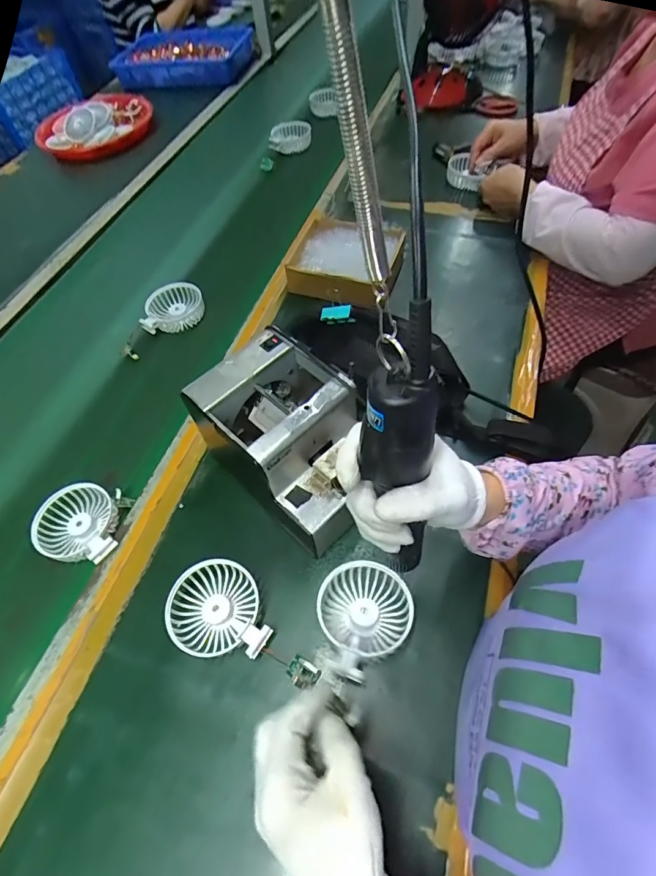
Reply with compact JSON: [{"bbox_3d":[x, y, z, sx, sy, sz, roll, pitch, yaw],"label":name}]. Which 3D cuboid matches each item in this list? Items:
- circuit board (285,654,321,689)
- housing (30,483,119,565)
[{"bbox_3d":[-0.023,0.221,0.414,0.027,0.022,0.023,26,62,20],"label":"circuit board"},{"bbox_3d":[-0.286,0.098,0.508,0.099,0.023,0.088,0,57,4],"label":"housing"}]

